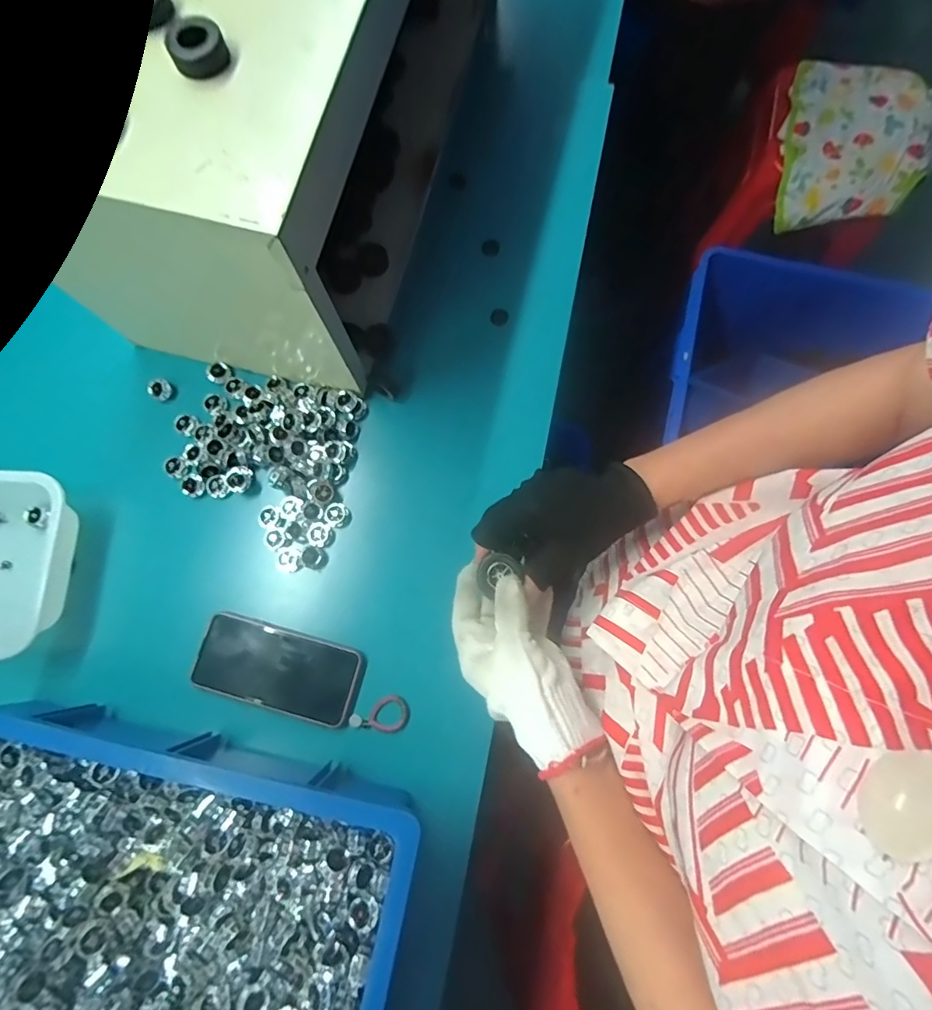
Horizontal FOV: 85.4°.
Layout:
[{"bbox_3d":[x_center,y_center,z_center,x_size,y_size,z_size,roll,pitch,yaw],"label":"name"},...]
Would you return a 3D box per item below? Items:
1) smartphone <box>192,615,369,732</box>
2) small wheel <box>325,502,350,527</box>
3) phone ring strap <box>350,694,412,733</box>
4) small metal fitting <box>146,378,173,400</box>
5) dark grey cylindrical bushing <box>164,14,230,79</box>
[{"bbox_3d":[-0.196,0.169,0.525,0.167,0.007,0.078,16,78,5],"label":"smartphone"},{"bbox_3d":[-0.143,0.011,0.564,0.021,0.025,0.025,42,82,8],"label":"small wheel"},{"bbox_3d":[-0.086,0.219,0.517,0.059,0.008,0.034,-26,73,-6],"label":"phone ring strap"},{"bbox_3d":[-0.358,-0.135,0.590,0.018,0.015,0.024,34,81,6],"label":"small metal fitting"},{"bbox_3d":[-0.182,-0.311,0.343,0.037,0.017,0.031,-25,80,-4],"label":"dark grey cylindrical bushing"}]

